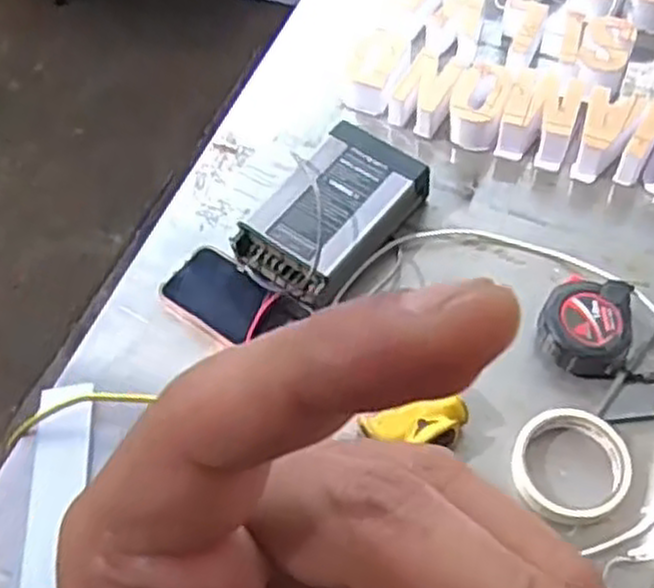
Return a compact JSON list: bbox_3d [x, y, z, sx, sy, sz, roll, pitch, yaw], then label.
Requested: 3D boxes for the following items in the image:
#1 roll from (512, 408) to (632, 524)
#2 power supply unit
[{"bbox_3d":[0.199,0.140,0.644,0.092,0.023,0.094,-1,57,2],"label":"roll"},{"bbox_3d":[0.009,-0.081,0.780,0.116,0.055,0.191,31,66,21],"label":"power supply unit"}]

